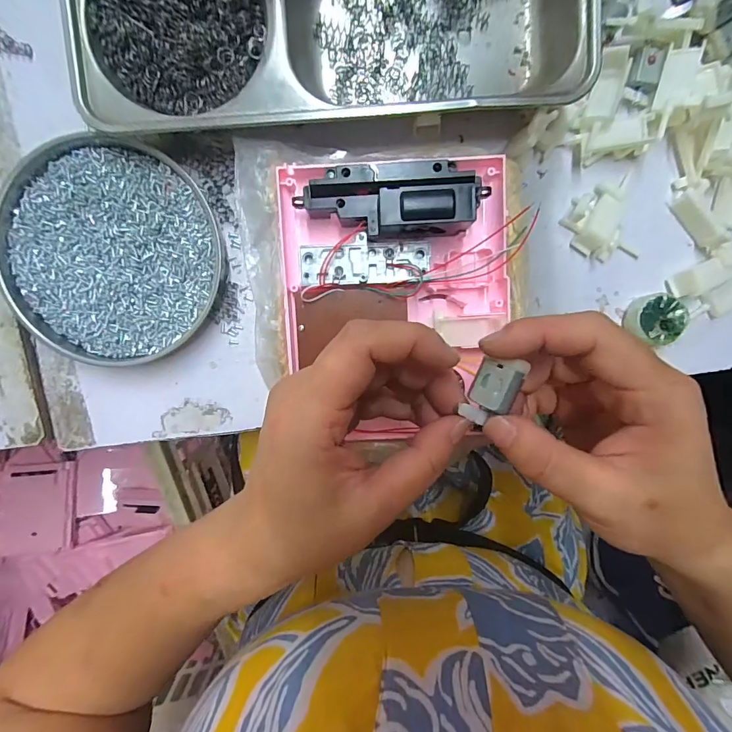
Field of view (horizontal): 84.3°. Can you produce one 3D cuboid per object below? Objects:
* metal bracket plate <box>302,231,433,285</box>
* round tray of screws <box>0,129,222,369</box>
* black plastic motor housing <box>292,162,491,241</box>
[{"bbox_3d":[0.000,-0.062,0.237,0.075,0.007,0.027,-2,99,0],"label":"metal bracket plate"},{"bbox_3d":[-0.159,-0.070,0.257,0.130,0.022,0.132,0,99,0],"label":"round tray of screws"},{"bbox_3d":[0.014,-0.091,0.219,0.097,0.030,0.037,0,99,0],"label":"black plastic motor housing"}]

